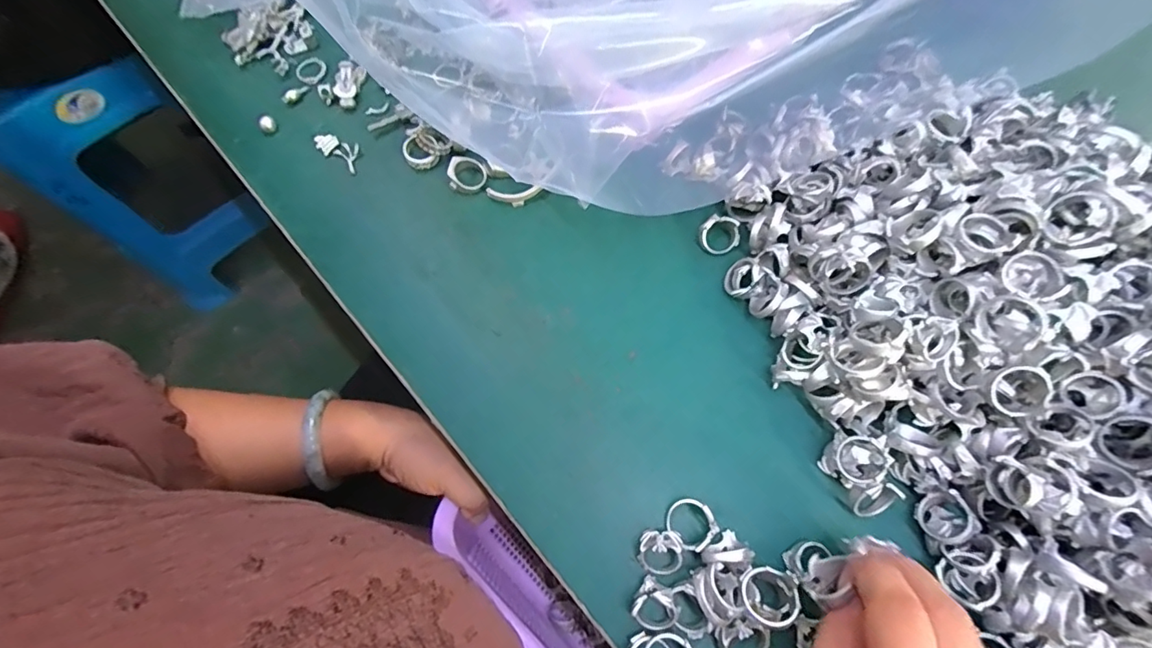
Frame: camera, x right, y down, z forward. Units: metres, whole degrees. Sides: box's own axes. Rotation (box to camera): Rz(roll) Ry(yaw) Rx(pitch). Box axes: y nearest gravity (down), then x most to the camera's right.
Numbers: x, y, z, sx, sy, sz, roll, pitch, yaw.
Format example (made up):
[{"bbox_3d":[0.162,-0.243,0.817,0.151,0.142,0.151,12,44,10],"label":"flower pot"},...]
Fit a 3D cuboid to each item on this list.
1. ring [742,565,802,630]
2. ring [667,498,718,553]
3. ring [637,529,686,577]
[{"bbox_3d":[0.093,0.131,0.240,0.025,0.008,0.026,0,56,18],"label":"ring"},{"bbox_3d":[0.060,0.103,0.260,0.023,0.007,0.025,-10,66,22],"label":"ring"},{"bbox_3d":[0.044,0.117,0.255,0.023,0.019,0.022,1,72,-2],"label":"ring"}]

